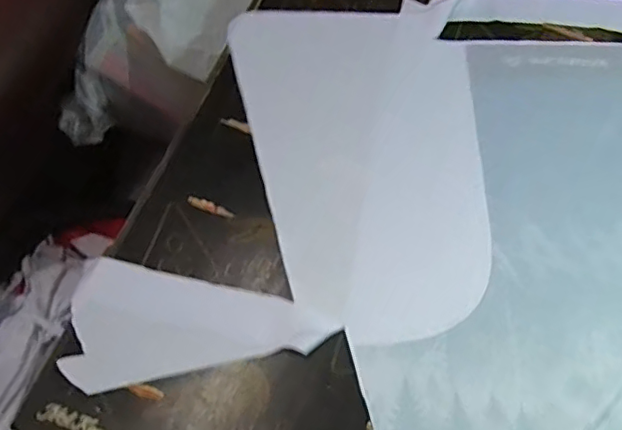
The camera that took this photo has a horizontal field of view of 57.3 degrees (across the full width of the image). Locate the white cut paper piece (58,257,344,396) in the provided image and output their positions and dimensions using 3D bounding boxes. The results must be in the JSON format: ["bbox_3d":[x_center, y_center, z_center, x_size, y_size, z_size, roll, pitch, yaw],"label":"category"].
[{"bbox_3d":[-0.104,0.112,0.508,0.228,0.012,0.108,10,70,4],"label":"white cut paper piece"}]

